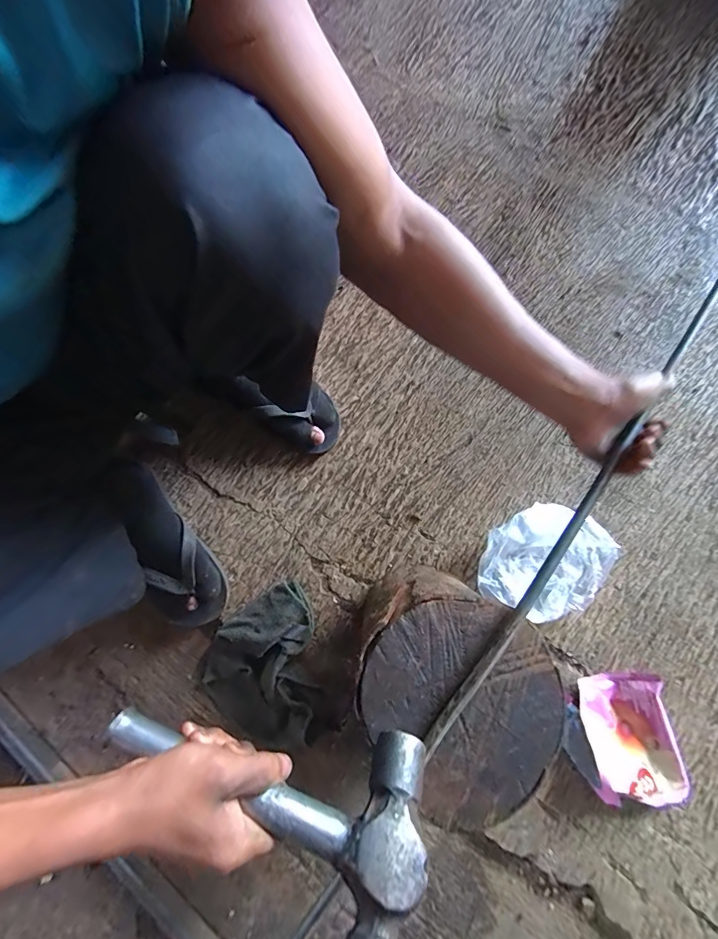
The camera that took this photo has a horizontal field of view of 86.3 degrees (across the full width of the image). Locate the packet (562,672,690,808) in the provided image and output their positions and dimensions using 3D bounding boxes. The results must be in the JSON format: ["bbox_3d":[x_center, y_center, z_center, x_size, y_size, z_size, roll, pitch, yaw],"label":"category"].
[{"bbox_3d":[0.347,0.360,0.507,0.133,0.035,0.155,-13,79,-2],"label":"packet"}]

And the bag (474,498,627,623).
[{"bbox_3d":[0.270,0.134,0.547,0.178,0.057,0.152,20,80,5],"label":"bag"}]

